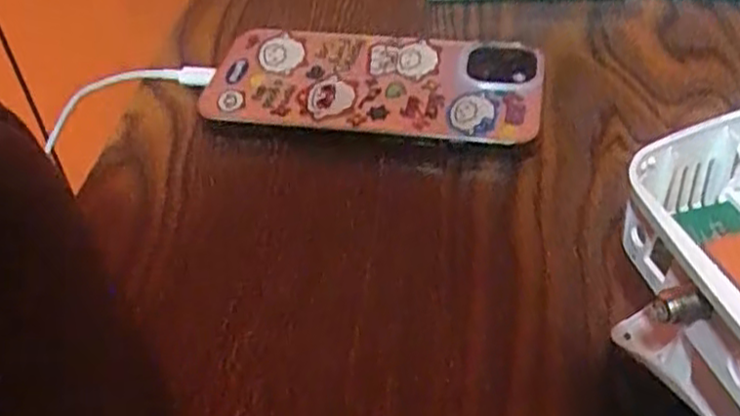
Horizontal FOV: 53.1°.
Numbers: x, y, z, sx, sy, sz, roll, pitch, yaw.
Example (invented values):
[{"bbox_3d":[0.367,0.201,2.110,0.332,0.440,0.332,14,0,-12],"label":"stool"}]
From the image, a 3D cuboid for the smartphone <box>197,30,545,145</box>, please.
[{"bbox_3d":[0.005,-0.054,0.302,0.134,0.012,0.058,6,53,-2],"label":"smartphone"}]

